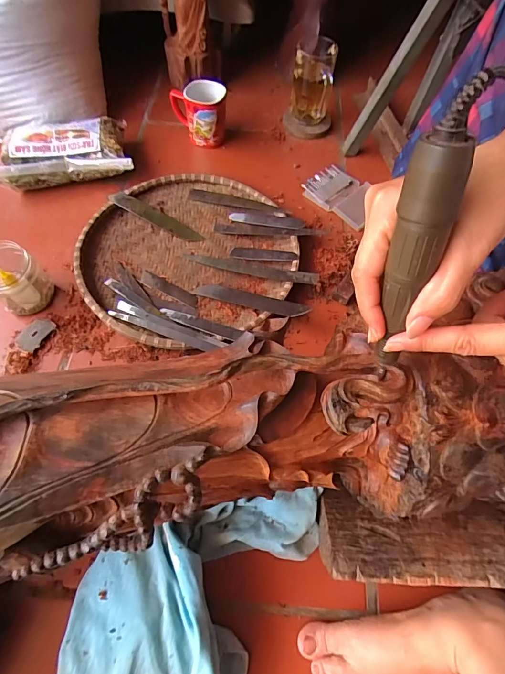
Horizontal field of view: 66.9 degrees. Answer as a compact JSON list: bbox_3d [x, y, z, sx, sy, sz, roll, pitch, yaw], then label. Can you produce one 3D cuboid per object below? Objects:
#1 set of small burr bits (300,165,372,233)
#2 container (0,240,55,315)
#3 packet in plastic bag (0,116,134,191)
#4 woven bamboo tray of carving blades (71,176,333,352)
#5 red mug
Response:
[{"bbox_3d":[0.168,-0.263,0.701,0.129,0.016,0.099,39,67,19],"label":"set of small burr bits"},{"bbox_3d":[-0.337,-0.085,0.539,0.074,0.098,0.072,-38,68,-19],"label":"container"},{"bbox_3d":[-0.341,-0.338,0.691,0.244,0.072,0.146,-7,61,-4],"label":"packet in plastic bag"},{"bbox_3d":[-0.092,-0.133,0.610,0.341,0.031,0.346,-28,65,-15],"label":"woven bamboo tray of carving blades"},{"bbox_3d":[-0.101,-0.428,0.738,0.104,0.092,0.078,-7,61,-4],"label":"red mug"}]

